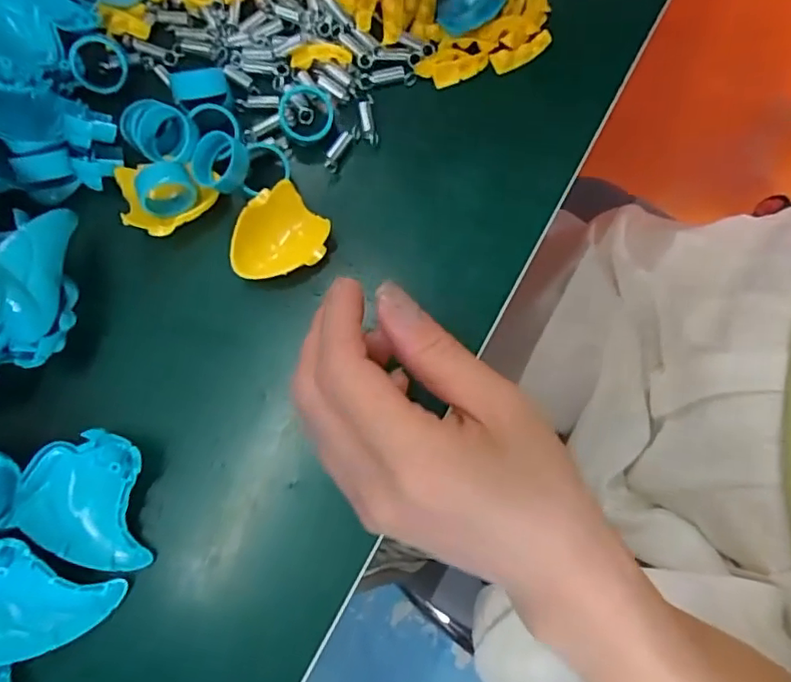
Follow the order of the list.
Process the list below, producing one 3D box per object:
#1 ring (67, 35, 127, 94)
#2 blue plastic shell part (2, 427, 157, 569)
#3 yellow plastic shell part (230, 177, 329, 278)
[{"bbox_3d":[-0.143,-0.134,0.283,0.026,0.008,0.026,-7,116,-14],"label":"ring"},{"bbox_3d":[-0.129,0.066,0.242,0.049,0.018,0.054,2,78,2],"label":"blue plastic shell part"},{"bbox_3d":[-0.054,-0.046,0.265,0.044,0.011,0.038,-44,81,-7],"label":"yellow plastic shell part"}]

